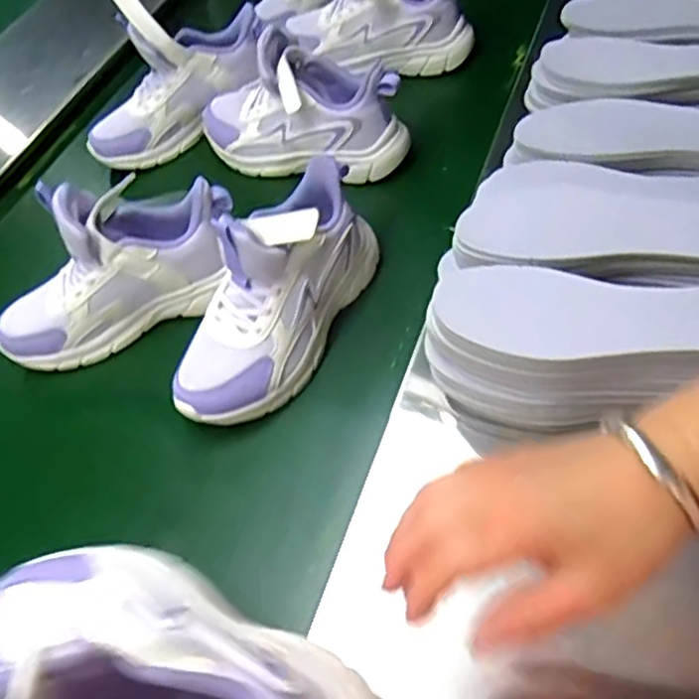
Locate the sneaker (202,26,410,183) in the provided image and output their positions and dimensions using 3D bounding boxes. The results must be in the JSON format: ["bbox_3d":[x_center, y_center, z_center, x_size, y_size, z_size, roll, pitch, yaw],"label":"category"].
[{"bbox_3d":[-0.058,-0.255,0.720,0.233,0.115,0.087,19,59,17],"label":"sneaker"}]

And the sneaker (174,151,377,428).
[{"bbox_3d":[-0.061,-0.054,0.562,0.083,0.144,0.225,22,60,19],"label":"sneaker"}]

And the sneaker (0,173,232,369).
[{"bbox_3d":[-0.221,-0.080,0.614,0.224,0.130,0.093,-20,56,-8],"label":"sneaker"}]

